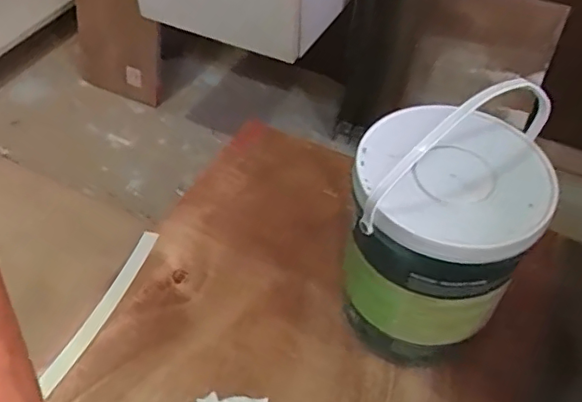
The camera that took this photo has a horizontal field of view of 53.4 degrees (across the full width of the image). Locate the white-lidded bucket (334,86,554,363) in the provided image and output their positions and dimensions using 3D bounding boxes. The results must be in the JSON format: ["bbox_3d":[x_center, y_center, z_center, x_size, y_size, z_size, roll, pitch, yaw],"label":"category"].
[{"bbox_3d":[0.140,0.031,0.574,0.159,0.279,0.166,1,49,-1],"label":"white-lidded bucket"}]

